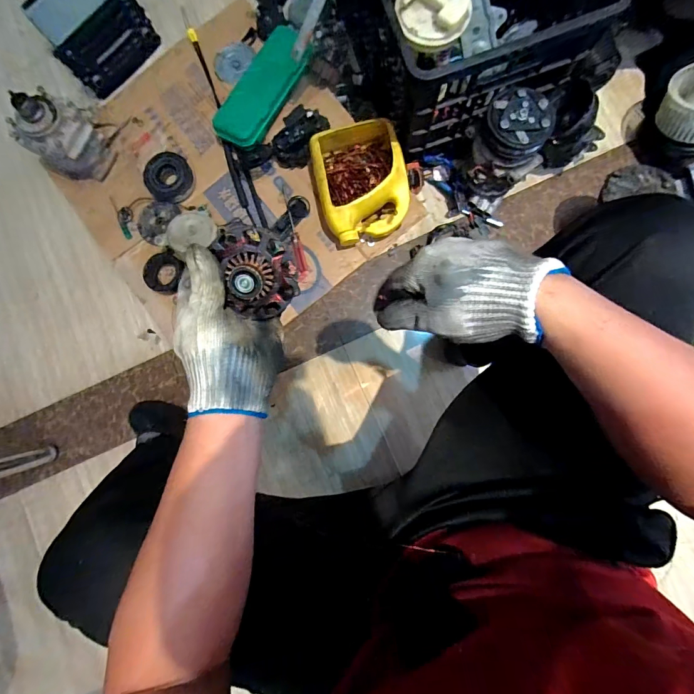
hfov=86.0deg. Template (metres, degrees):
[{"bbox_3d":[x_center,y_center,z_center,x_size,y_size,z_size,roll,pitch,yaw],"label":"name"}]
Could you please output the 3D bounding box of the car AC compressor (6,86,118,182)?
[{"bbox_3d":[-0.623,-0.464,0.805,0.147,0.172,0.150,0,86,4],"label":"car AC compressor"}]

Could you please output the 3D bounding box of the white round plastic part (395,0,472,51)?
[{"bbox_3d":[0.137,-0.545,0.587,0.109,0.044,0.117,0,86,4],"label":"white round plastic part"}]

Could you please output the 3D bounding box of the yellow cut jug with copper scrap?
[{"bbox_3d":[0.031,-0.340,0.775,0.178,0.078,0.232,-17,85,2],"label":"yellow cut jug with copper scrap"}]

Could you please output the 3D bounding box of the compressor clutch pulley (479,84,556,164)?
[{"bbox_3d":[0.297,-0.392,0.650,0.112,0.059,0.106,0,86,4],"label":"compressor clutch pulley"}]

